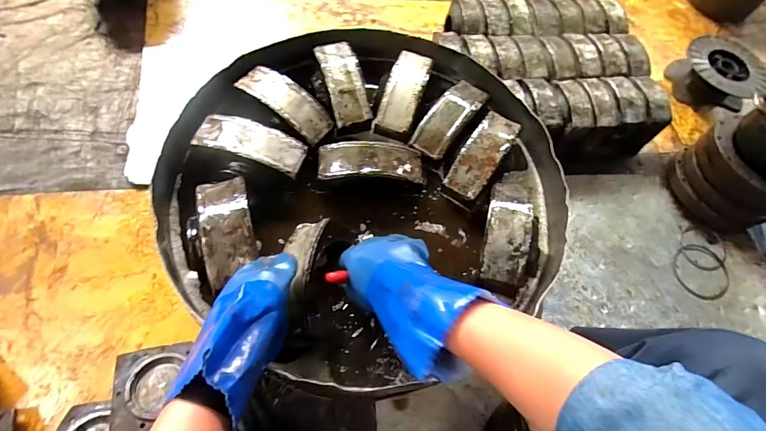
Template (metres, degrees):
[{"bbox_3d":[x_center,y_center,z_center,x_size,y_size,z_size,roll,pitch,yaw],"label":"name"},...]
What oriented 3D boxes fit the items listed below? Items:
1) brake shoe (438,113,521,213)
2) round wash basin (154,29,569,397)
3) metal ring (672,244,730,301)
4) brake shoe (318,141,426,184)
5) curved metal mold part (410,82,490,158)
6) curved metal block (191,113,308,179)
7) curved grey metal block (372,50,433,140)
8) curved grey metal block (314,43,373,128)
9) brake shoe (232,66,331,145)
[{"bbox_3d":[0.160,-0.094,0.638,0.063,0.057,0.168,29,76,12],"label":"brake shoe"},{"bbox_3d":[-0.030,-0.067,0.612,0.577,0.094,0.528,3,65,-6],"label":"round wash basin"},{"bbox_3d":[0.795,0.141,0.993,0.135,0.007,0.145,-3,64,6],"label":"metal ring"},{"bbox_3d":[-0.018,-0.084,0.608,0.160,0.035,0.061,3,65,-6],"label":"brake shoe"},{"bbox_3d":[0.113,-0.164,0.659,0.063,0.033,0.159,37,66,10],"label":"curved metal mold part"},{"bbox_3d":[-0.199,-0.109,0.591,0.160,0.034,0.064,18,64,1],"label":"curved metal block"},{"bbox_3d":[0.037,-0.211,0.678,0.062,0.046,0.164,19,65,1],"label":"curved grey metal block"},{"bbox_3d":[-0.068,-0.226,0.668,0.062,0.035,0.163,-13,68,-13],"label":"curved grey metal block"},{"bbox_3d":[-0.157,-0.181,0.636,0.167,0.036,0.062,37,66,10],"label":"brake shoe"}]

